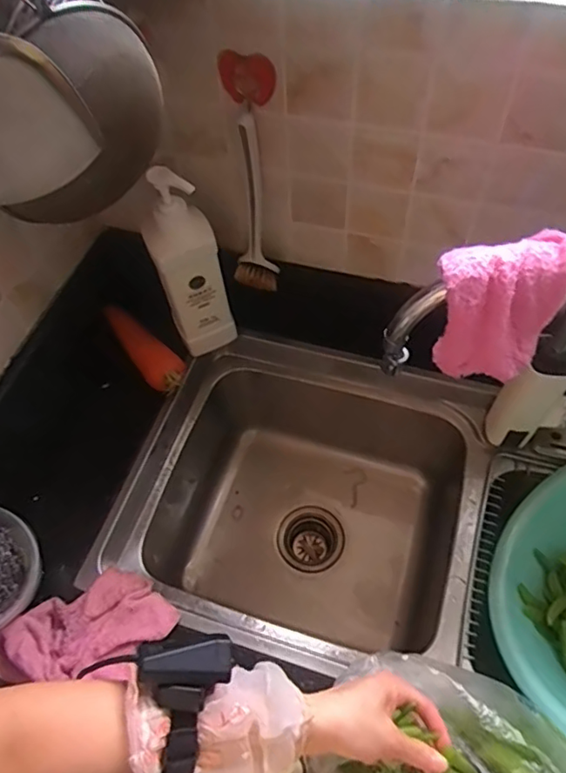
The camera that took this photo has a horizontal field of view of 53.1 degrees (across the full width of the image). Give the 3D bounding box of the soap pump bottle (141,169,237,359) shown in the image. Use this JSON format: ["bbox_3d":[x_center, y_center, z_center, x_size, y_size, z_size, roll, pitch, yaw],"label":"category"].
[{"bbox_3d":[-0.121,-0.151,0.741,0.078,0.277,0.052,-21,59,-10],"label":"soap pump bottle"}]

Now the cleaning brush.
[{"bbox_3d":[-0.041,-0.219,0.708,0.053,0.237,0.051,-4,58,1],"label":"cleaning brush"}]

